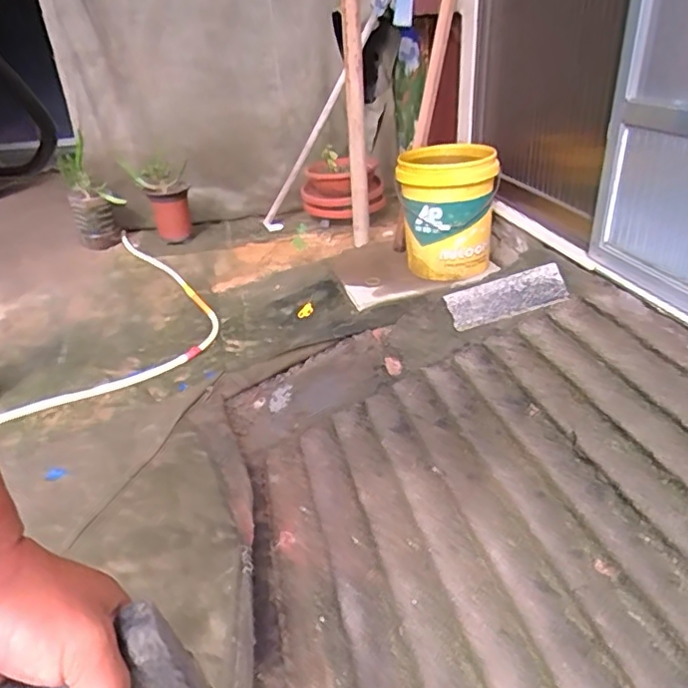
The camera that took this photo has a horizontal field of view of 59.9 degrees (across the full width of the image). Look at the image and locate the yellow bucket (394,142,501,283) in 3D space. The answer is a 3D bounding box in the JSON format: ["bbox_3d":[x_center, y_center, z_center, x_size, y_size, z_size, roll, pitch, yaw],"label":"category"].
[{"bbox_3d":[0.304,-0.366,1.811,0.297,0.404,0.333,1,28,6],"label":"yellow bucket"}]

